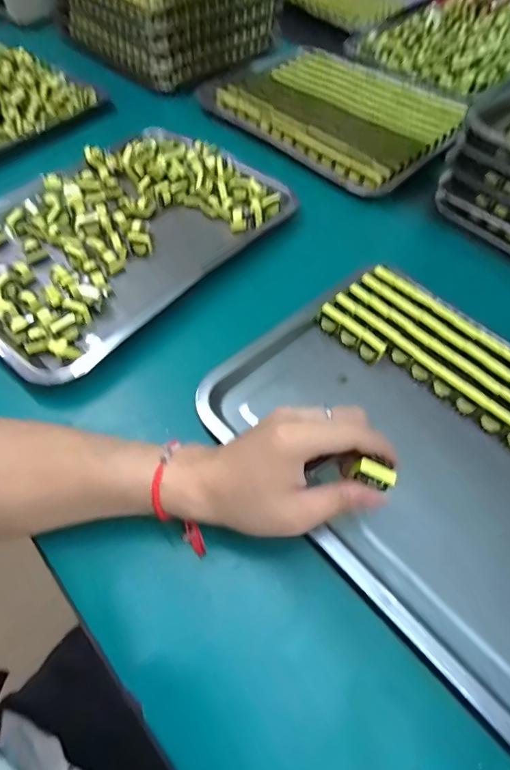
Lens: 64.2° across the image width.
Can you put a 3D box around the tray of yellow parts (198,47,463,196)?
[{"bbox_3d":[0.115,-0.437,0.638,0.268,0.047,0.390,-38,64,-21],"label":"tray of yellow parts"}]

